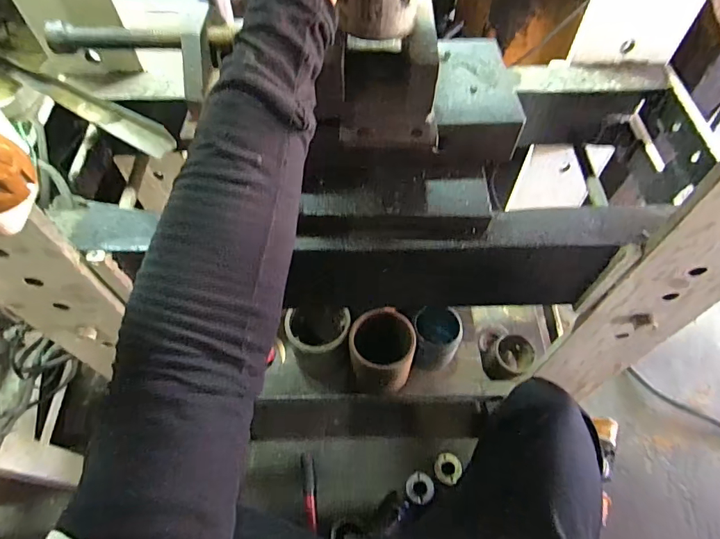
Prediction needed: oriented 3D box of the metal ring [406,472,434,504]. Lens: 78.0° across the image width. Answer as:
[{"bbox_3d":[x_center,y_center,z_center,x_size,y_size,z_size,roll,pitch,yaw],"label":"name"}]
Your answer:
[{"bbox_3d":[0.109,0.398,0.809,0.053,0.008,0.057,-3,42,27],"label":"metal ring"}]

